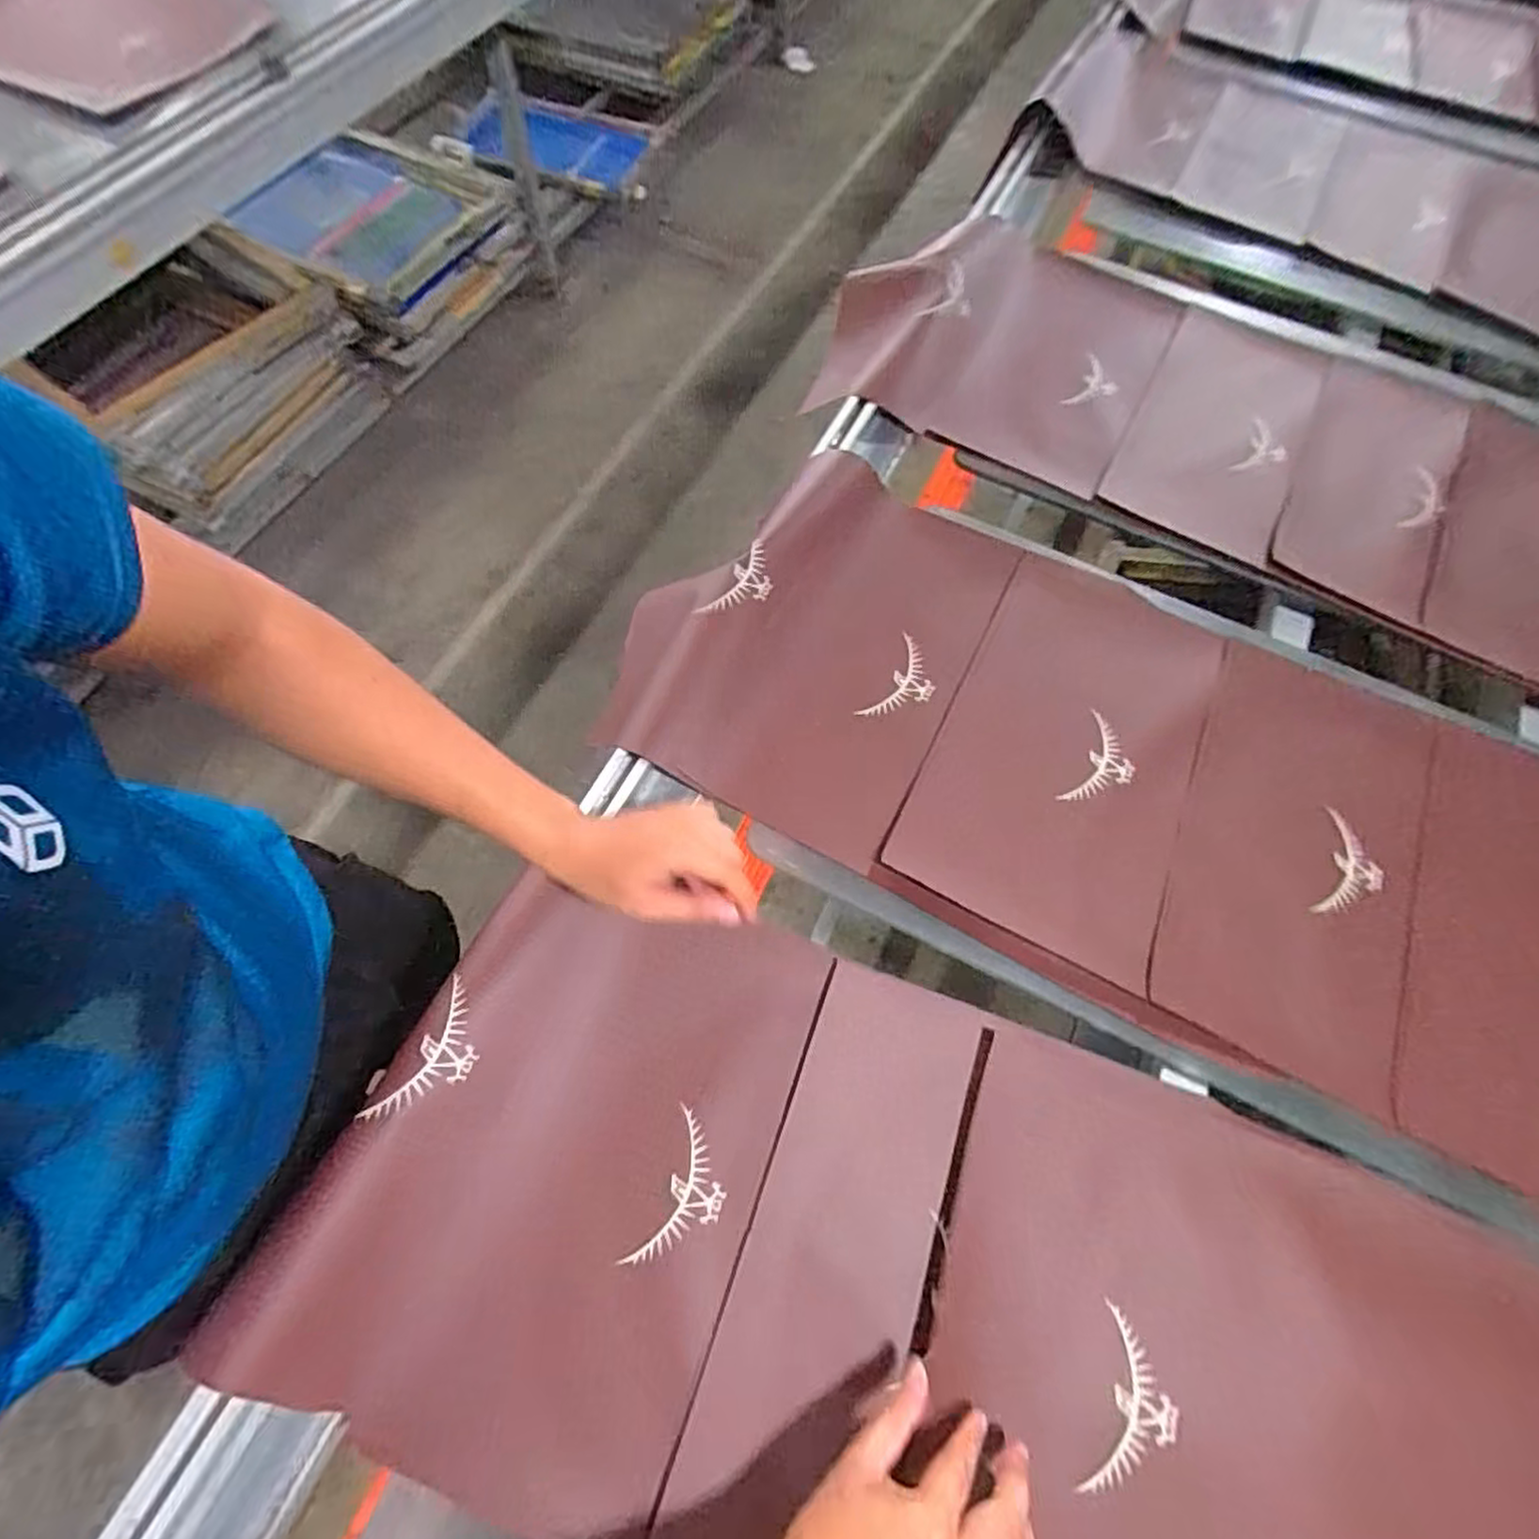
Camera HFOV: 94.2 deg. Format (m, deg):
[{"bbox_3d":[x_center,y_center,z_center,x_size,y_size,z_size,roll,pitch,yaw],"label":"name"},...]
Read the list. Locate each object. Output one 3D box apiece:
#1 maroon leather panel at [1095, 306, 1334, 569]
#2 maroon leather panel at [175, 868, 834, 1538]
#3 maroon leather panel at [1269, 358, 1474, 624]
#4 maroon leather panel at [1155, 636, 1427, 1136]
[{"bbox_3d":[0.527,-0.403,0.836,0.185,0.016,0.377,28,70,8],"label":"maroon leather panel"},{"bbox_3d":[-0.145,0.271,0.504,0.277,0.026,0.375,24,67,-3],"label":"maroon leather panel"},{"bbox_3d":[0.685,-0.330,0.810,0.161,0.011,0.378,29,70,9],"label":"maroon leather panel"},{"bbox_3d":[0.464,0.073,0.622,0.213,0.018,0.378,24,69,7],"label":"maroon leather panel"}]

